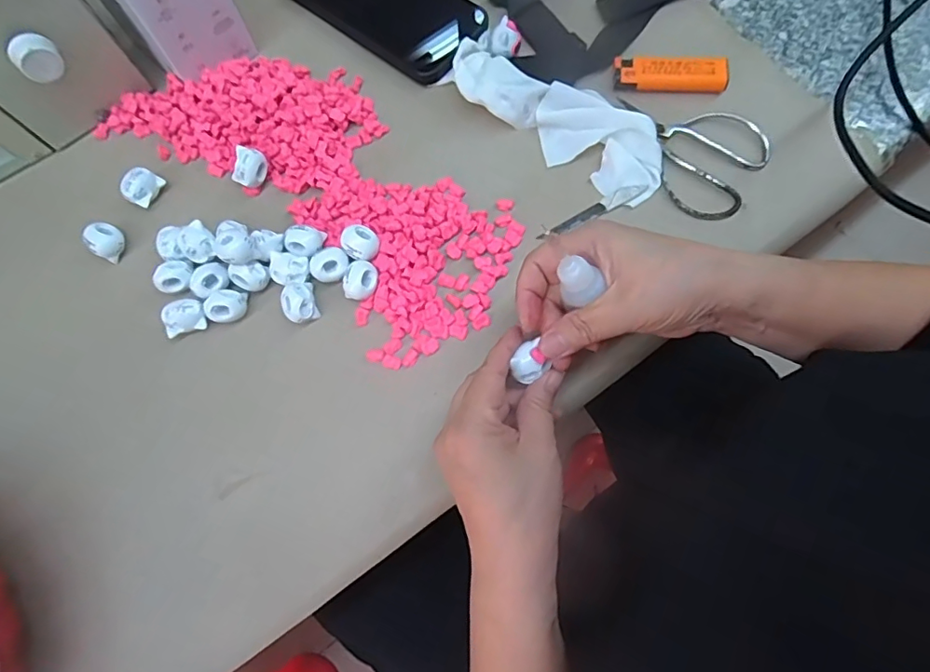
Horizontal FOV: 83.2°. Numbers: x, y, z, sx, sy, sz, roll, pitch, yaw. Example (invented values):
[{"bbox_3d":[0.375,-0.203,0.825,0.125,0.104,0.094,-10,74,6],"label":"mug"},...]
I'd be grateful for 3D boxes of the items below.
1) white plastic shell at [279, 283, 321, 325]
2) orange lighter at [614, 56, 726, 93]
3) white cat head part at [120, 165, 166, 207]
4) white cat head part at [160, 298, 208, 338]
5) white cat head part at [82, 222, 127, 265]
[{"bbox_3d":[-0.109,-0.021,0.345,0.021,0.018,0.024,-10,73,-1],"label":"white plastic shell"},{"bbox_3d":[0.151,-0.194,0.386,0.079,0.013,0.025,6,74,4],"label":"orange lighter"},{"bbox_3d":[-0.230,-0.106,0.375,0.018,0.020,0.026,33,77,11],"label":"white cat head part"},{"bbox_3d":[-0.184,-0.012,0.345,0.025,0.019,0.020,-17,73,-3],"label":"white cat head part"},{"bbox_3d":[-0.250,-0.066,0.366,0.022,0.020,0.022,-1,73,2],"label":"white cat head part"}]

